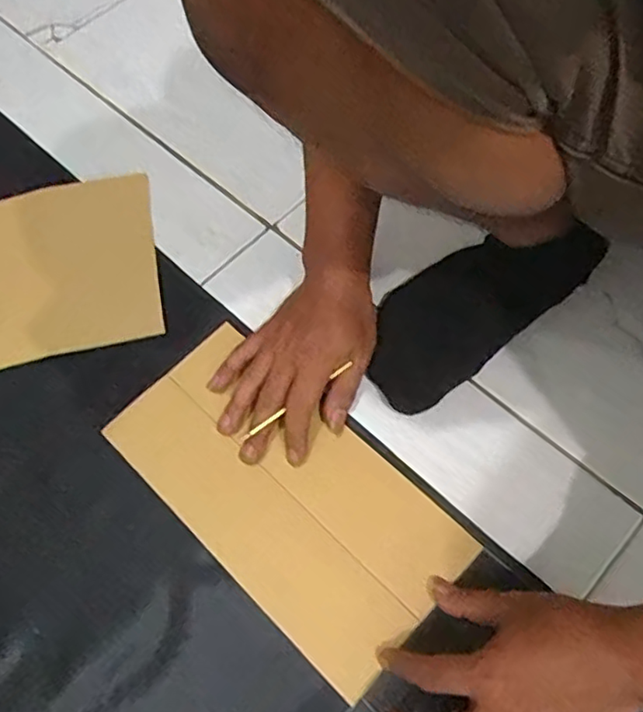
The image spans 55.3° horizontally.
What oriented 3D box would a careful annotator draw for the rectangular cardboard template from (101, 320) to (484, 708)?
[{"bbox_3d":[-0.032,0.101,0.475,0.274,0.010,0.139,40,72,19],"label":"rectangular cardboard template"}]

